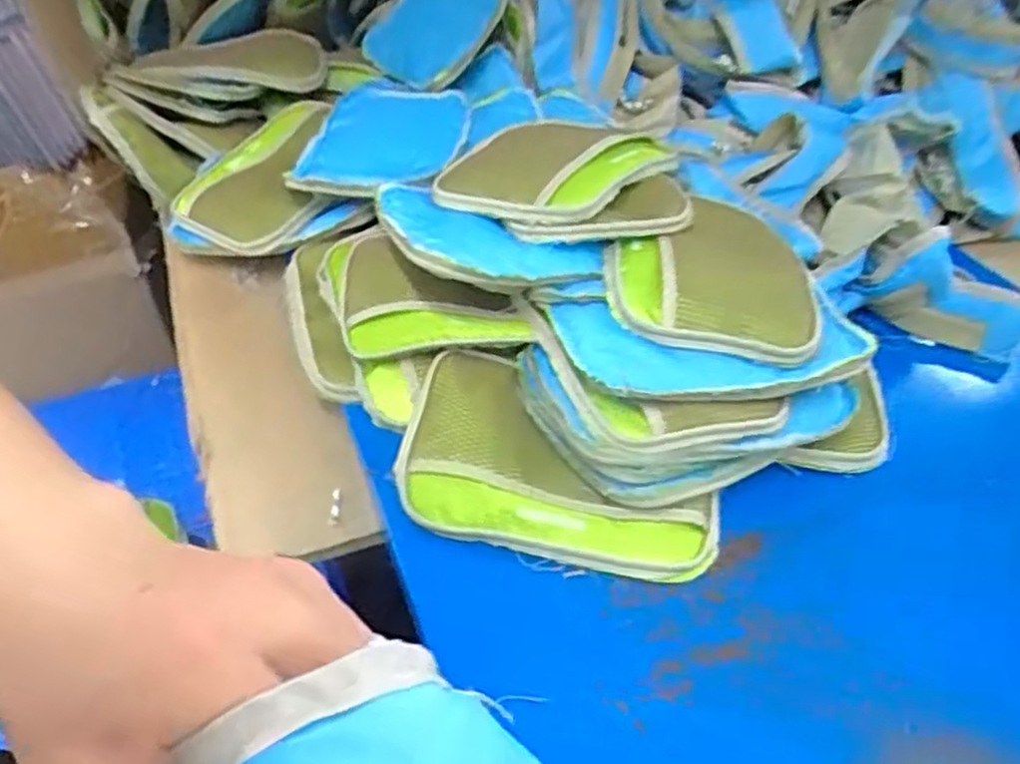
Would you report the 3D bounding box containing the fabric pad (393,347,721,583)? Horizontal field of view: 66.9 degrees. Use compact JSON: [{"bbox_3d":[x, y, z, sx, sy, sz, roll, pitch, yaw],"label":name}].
[{"bbox_3d":[0.031,0.047,0.473,0.189,0.019,0.125,13,47,3],"label":"fabric pad"}]

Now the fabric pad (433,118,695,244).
[{"bbox_3d":[0.039,-0.141,0.537,0.173,0.031,0.117,-4,42,-5],"label":"fabric pad"}]

